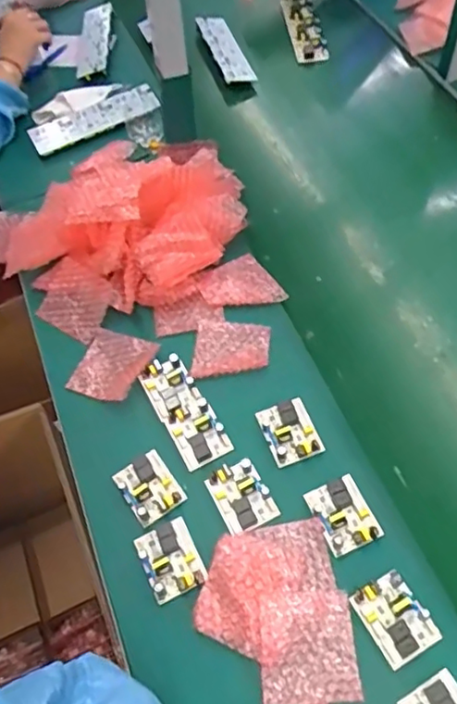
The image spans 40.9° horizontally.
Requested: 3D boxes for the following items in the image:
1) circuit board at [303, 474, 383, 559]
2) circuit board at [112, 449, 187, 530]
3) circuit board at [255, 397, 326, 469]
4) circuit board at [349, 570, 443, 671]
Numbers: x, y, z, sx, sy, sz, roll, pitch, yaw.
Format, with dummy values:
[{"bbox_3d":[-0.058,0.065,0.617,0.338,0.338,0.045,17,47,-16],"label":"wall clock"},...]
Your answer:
[{"bbox_3d":[0.133,0.188,0.713,0.060,0.016,0.080,-21,59,-10],"label":"circuit board"},{"bbox_3d":[-0.098,0.163,0.746,0.063,0.014,0.079,-31,61,-16],"label":"circuit board"},{"bbox_3d":[0.077,0.099,0.774,0.063,0.014,0.080,-19,58,-10],"label":"circuit board"},{"bbox_3d":[0.178,0.282,0.653,0.064,0.015,0.082,-27,60,-14],"label":"circuit board"}]

